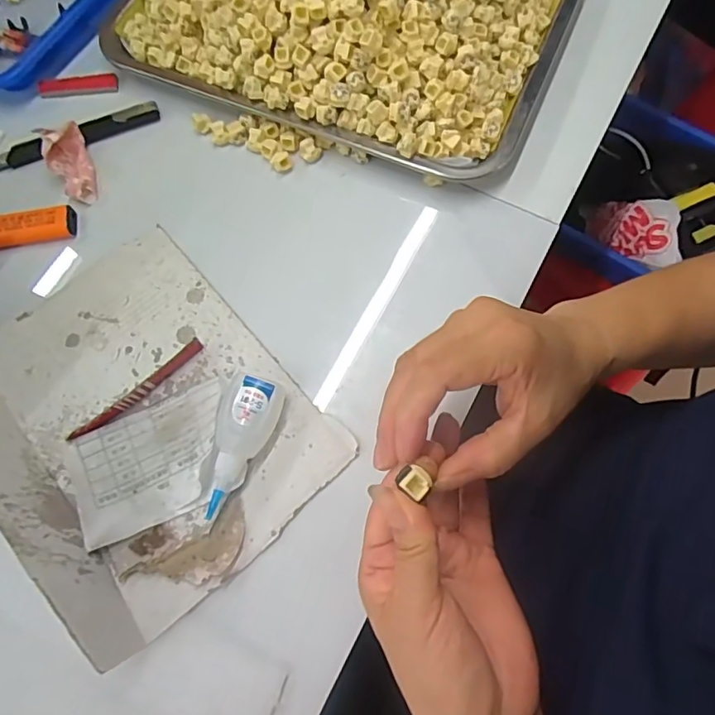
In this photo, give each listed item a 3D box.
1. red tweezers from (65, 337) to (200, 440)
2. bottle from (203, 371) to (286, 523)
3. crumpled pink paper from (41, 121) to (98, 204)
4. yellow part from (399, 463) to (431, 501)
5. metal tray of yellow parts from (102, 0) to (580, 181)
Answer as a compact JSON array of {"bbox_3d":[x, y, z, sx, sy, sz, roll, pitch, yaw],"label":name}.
[{"bbox_3d":[-0.143,0.021,0.349,0.098,0.011,0.008,-42,75,-12],"label":"red tweezers"},{"bbox_3d":[-0.075,0.054,0.327,0.037,0.023,0.085,17,73,7],"label":"bottle"},{"bbox_3d":[-0.221,-0.150,0.400,0.028,0.029,0.063,-20,72,-5],"label":"crumpled pink paper"},{"bbox_3d":[0.026,0.055,0.234,0.012,0.004,0.012,35,76,12],"label":"yellow part"},{"bbox_3d":[-0.014,-0.294,0.412,0.352,0.081,0.249,21,73,8],"label":"metal tray of yellow parts"}]

